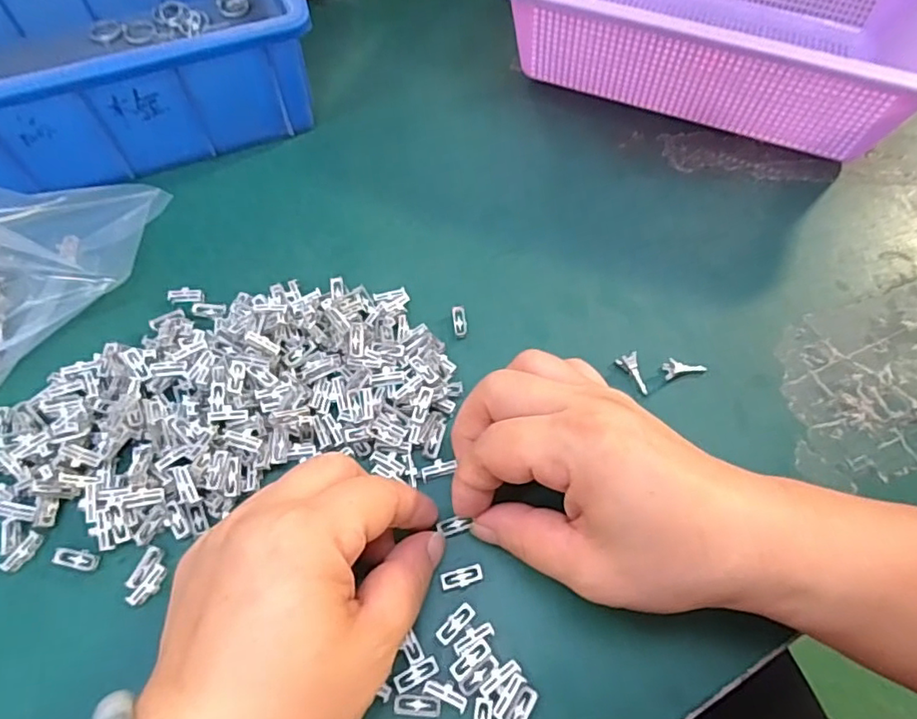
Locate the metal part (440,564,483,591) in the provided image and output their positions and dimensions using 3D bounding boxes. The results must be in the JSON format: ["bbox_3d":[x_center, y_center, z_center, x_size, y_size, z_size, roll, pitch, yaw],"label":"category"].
[{"bbox_3d":[0.001,0.086,0.228,0.016,0.004,0.007,-13,63,-8],"label":"metal part"}]

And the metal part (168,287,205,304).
[{"bbox_3d":[-0.138,-0.032,0.294,0.017,0.005,0.007,-2,61,-16],"label":"metal part"}]

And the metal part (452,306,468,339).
[{"bbox_3d":[0.001,-0.020,0.290,0.007,0.004,0.018,-6,62,-4],"label":"metal part"}]

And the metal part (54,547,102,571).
[{"bbox_3d":[-0.153,0.079,0.231,0.018,0.004,0.007,10,62,4],"label":"metal part"}]

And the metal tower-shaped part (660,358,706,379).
[{"bbox_3d":[0.109,0.003,0.277,0.021,0.006,0.008,-12,62,-7],"label":"metal tower-shaped part"}]

